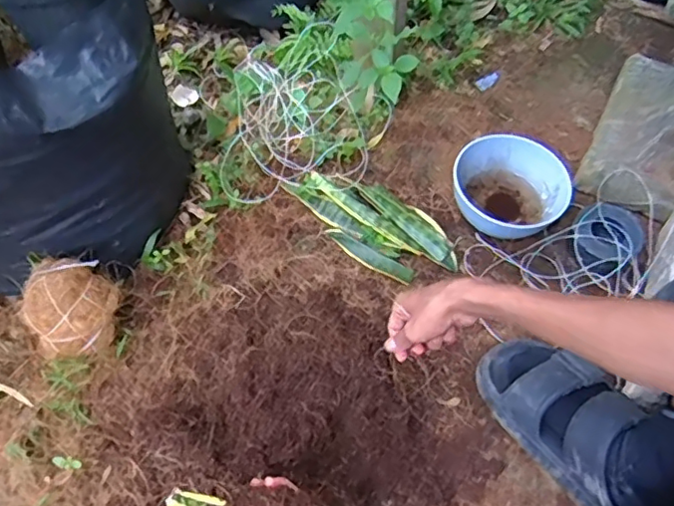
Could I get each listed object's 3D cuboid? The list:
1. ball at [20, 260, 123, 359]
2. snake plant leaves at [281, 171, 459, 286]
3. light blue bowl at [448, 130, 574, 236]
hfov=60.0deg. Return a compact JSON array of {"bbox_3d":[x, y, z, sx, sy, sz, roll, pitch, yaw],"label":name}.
[{"bbox_3d":[-0.295,0.062,0.657,0.090,0.092,0.090,0,58,-1],"label":"ball"},{"bbox_3d":[0.048,-0.039,0.770,0.221,0.032,0.111,34,63,18],"label":"snake plant leaves"},{"bbox_3d":[0.222,-0.071,0.774,0.148,0.088,0.140,-1,57,1],"label":"light blue bowl"}]

